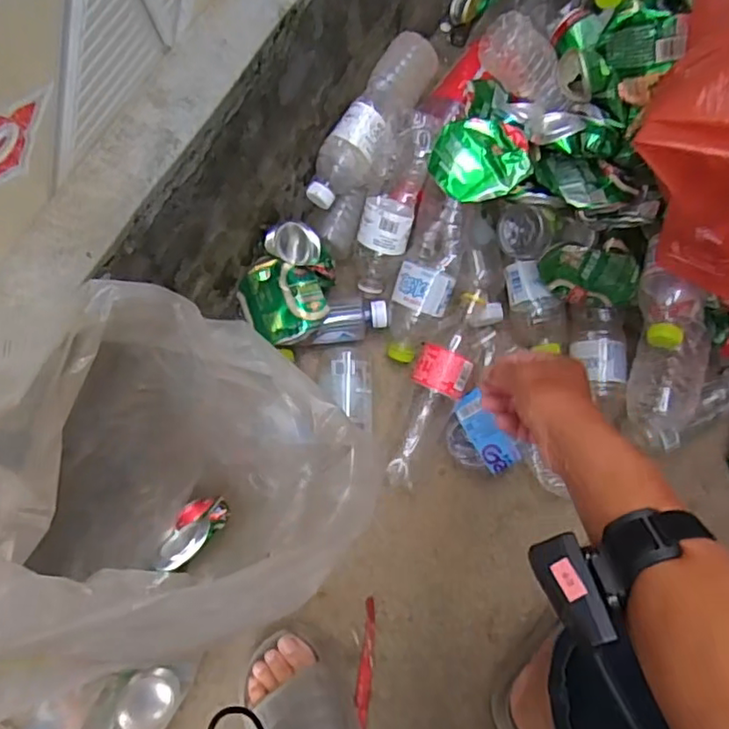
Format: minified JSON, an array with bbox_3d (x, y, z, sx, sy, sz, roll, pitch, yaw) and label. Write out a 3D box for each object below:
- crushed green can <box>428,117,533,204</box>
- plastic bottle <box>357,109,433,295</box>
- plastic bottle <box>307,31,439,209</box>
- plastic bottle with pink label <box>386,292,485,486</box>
[{"bbox_3d":[0.125,-0.219,0.665,0.107,0.041,0.085,-1,76,1],"label":"crushed green can"},{"bbox_3d":[0.033,-0.189,0.718,0.063,0.071,0.214,20,119,6],"label":"plastic bottle"},{"bbox_3d":[0.009,-0.282,0.707,0.062,0.058,0.226,32,79,8],"label":"plastic bottle"},{"bbox_3d":[0.082,0.030,0.707,0.058,0.066,0.228,21,78,6],"label":"plastic bottle with pink label"}]

